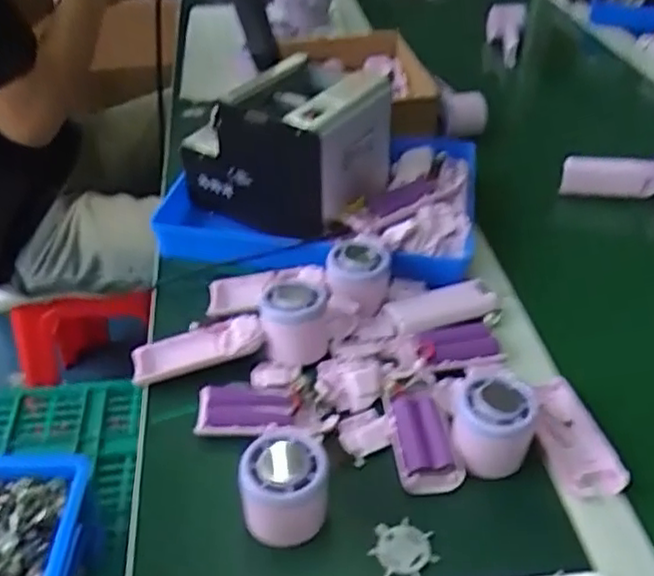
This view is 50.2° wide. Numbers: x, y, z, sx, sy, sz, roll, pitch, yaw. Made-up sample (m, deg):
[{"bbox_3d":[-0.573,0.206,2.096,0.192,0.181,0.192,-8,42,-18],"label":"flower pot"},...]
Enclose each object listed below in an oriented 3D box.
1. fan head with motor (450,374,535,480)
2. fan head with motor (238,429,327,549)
[{"bbox_3d":[0.120,0.099,0.505,0.053,0.055,0.053,11,40,13],"label":"fan head with motor"},{"bbox_3d":[-0.028,0.131,0.468,0.054,0.059,0.059,0,38,0],"label":"fan head with motor"}]

